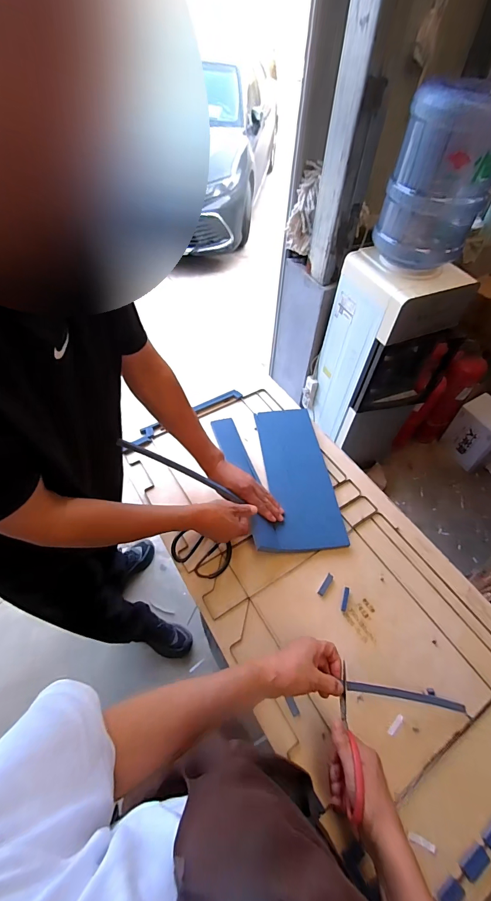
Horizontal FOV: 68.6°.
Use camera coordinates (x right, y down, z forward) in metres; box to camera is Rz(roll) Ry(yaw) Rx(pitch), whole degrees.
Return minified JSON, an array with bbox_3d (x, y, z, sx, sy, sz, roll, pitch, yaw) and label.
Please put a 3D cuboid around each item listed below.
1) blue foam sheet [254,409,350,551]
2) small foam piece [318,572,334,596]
[{"bbox_3d":[0.119,0.048,0.836,0.143,0.014,0.372,-5,53,-5],"label":"blue foam sheet"},{"bbox_3d":[0.154,0.259,0.693,0.013,0.004,0.047,29,57,19],"label":"small foam piece"}]

